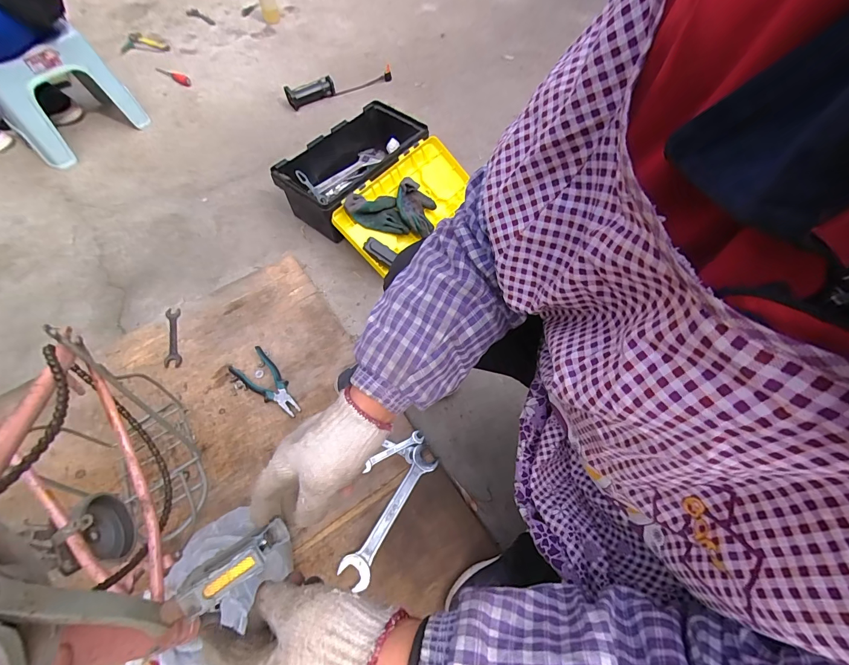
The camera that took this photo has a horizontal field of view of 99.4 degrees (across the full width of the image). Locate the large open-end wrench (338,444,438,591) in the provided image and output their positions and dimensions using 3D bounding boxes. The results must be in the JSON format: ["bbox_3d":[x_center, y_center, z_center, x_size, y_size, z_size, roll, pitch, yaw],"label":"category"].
[{"bbox_3d":[-0.066,0.356,0.716,0.058,0.010,0.270,29,65,15],"label":"large open-end wrench"}]

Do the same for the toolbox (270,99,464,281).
[{"bbox_3d":[-0.124,-0.456,1.098,0.416,0.152,0.468,33,66,16],"label":"toolbox"}]

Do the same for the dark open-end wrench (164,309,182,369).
[{"bbox_3d":[-0.623,0.004,0.890,0.035,0.012,0.181,-16,63,-9],"label":"dark open-end wrench"}]

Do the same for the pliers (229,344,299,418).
[{"bbox_3d":[-0.360,0.119,0.828,0.190,0.025,0.080,39,68,19],"label":"pliers"}]

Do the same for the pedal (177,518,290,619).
[{"bbox_3d":[-0.173,0.213,0.328,0.088,0.044,0.043,-30,66,-15],"label":"pedal"}]

